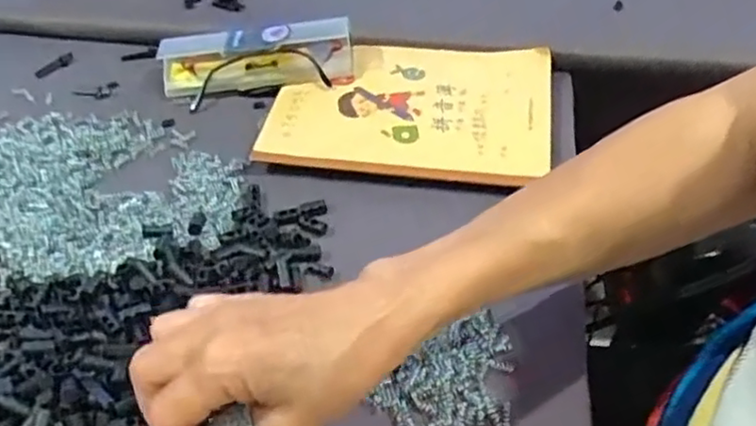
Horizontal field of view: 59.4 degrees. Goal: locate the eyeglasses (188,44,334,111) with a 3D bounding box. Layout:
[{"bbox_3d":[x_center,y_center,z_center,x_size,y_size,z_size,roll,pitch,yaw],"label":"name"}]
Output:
[{"bbox_3d":[-0.096,-0.110,0.523,0.111,0.033,0.034,-8,49,-2],"label":"eyeglasses"}]

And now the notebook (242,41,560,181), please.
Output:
[{"bbox_3d":[0.024,-0.083,0.501,0.205,0.012,0.137,3,50,7],"label":"notebook"}]

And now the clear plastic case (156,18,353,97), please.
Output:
[{"bbox_3d":[-0.097,-0.123,0.522,0.153,0.035,0.050,-6,49,0],"label":"clear plastic case"}]

